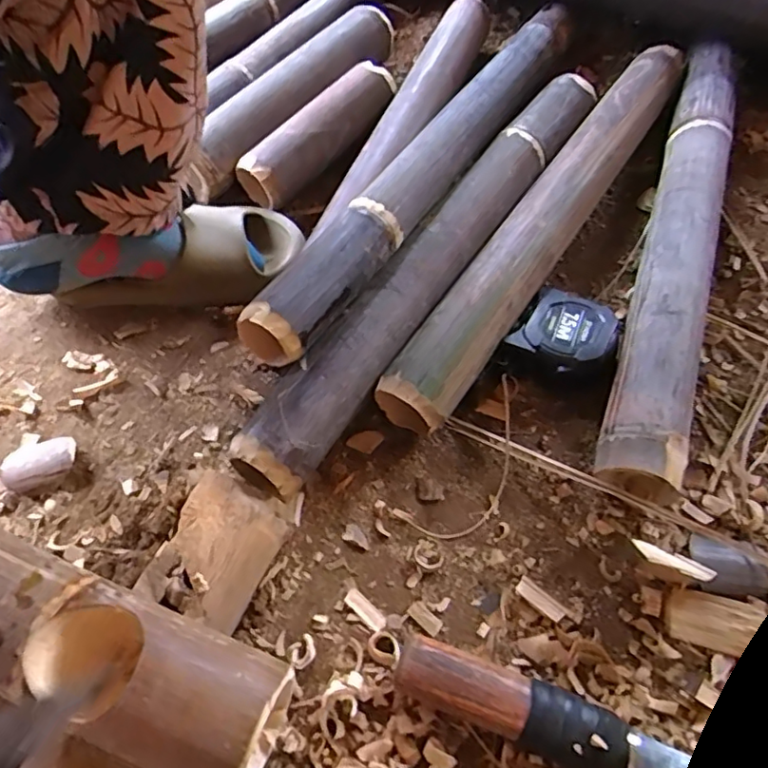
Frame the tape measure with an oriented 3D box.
[{"bbox_3d":[0.153,-0.041,0.504,0.078,0.041,0.077,23,61,16],"label":"tape measure"}]

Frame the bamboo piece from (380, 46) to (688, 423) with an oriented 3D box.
[{"bbox_3d":[0.168,-0.166,0.568,0.065,0.069,0.539,30,64,17],"label":"bamboo piece"}]

